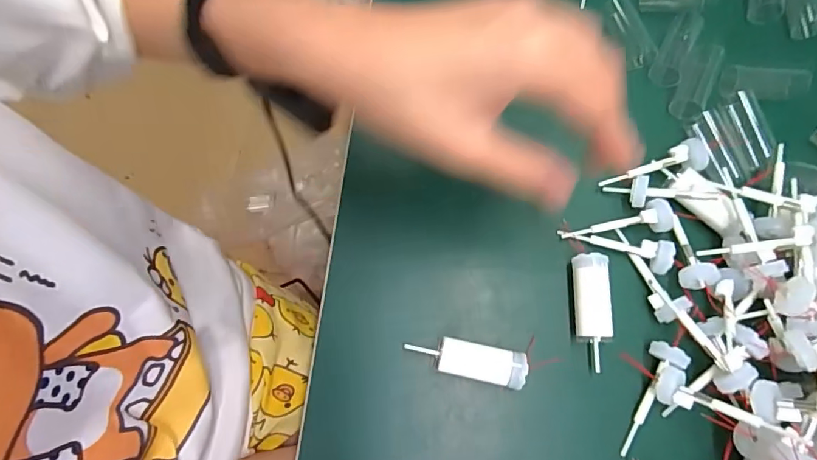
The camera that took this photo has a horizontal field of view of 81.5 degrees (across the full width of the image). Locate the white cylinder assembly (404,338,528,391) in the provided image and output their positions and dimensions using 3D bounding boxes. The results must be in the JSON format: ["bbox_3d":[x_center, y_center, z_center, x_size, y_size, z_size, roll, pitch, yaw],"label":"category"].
[{"bbox_3d":[0.034,0.076,0.277,0.067,0.013,0.020,11,75,4],"label":"white cylinder assembly"}]

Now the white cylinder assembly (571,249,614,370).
[{"bbox_3d":[0.108,0.048,0.282,0.020,0.017,0.065,1,74,1],"label":"white cylinder assembly"}]

